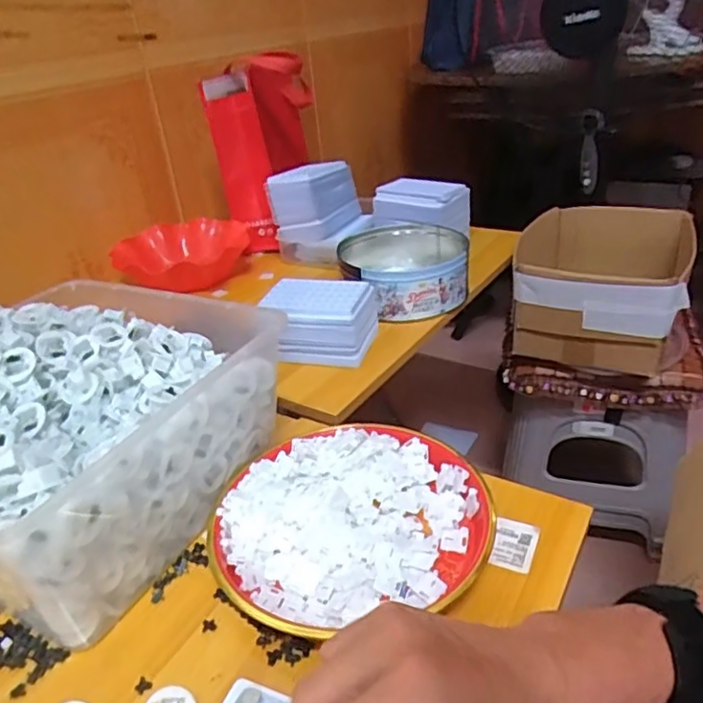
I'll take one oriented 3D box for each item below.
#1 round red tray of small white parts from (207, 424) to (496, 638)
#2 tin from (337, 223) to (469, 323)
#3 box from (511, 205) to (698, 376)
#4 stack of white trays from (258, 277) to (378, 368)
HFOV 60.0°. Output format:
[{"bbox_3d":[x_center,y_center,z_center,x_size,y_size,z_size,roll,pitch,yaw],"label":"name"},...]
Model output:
[{"bbox_3d":[-0.002,0.133,0.497,0.216,0.034,0.182,-15,31,-16],"label":"round red tray of small white parts"},{"bbox_3d":[0.083,-0.118,0.876,0.171,0.078,0.177,-4,30,3],"label":"tin"},{"bbox_3d":[0.376,-0.103,0.947,0.248,0.168,0.231,9,33,24],"label":"box"},{"bbox_3d":[-0.037,-0.037,0.757,0.131,0.078,0.083,2,31,13],"label":"stack of white trays"}]

